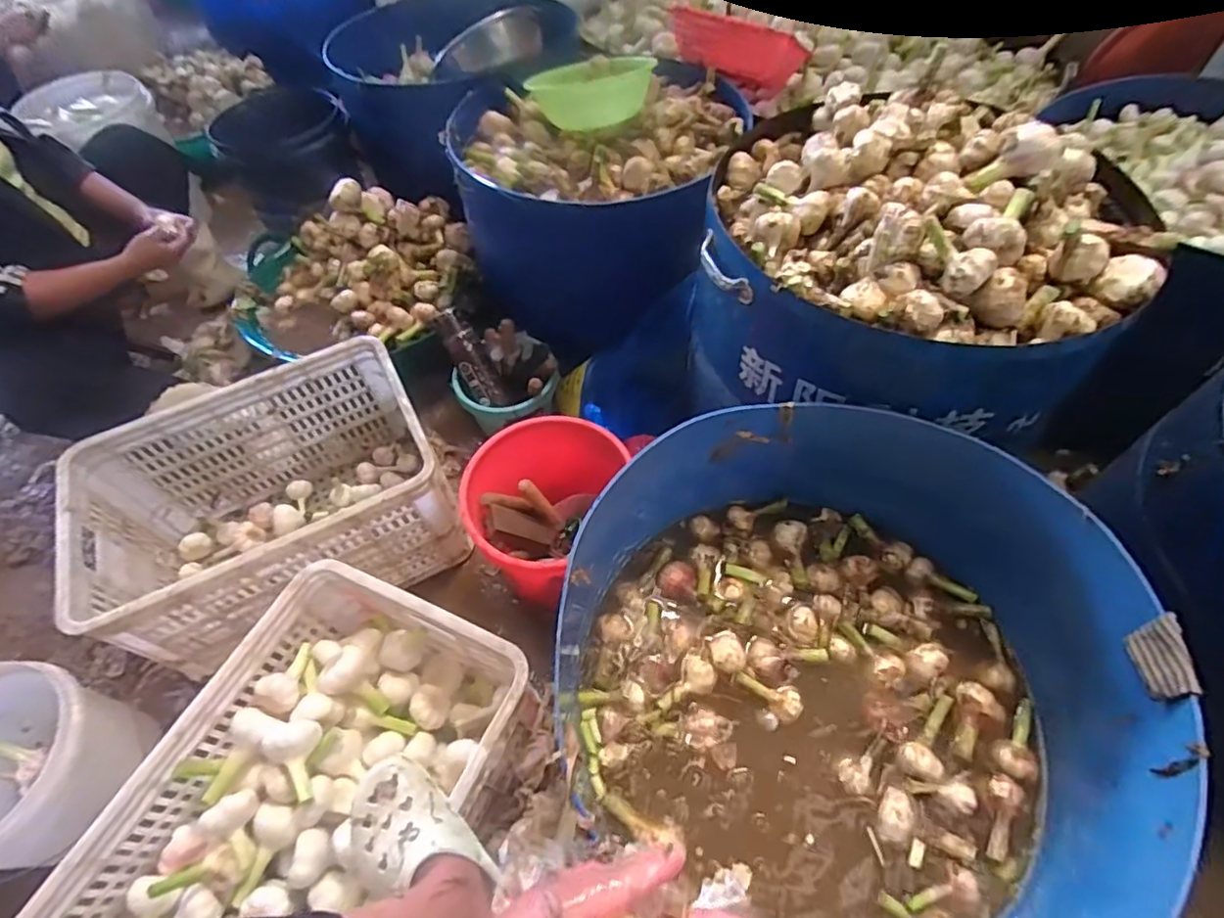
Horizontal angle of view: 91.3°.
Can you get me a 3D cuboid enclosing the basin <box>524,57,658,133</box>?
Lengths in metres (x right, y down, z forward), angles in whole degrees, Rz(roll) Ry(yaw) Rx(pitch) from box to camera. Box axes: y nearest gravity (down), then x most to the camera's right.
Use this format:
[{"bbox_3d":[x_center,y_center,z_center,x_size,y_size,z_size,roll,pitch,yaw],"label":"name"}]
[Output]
[{"bbox_3d":[-0.041,-0.751,1.229,0.252,0.096,0.187,-8,42,4],"label":"basin"}]

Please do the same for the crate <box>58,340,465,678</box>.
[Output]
[{"bbox_3d":[-0.571,0.080,1.044,0.519,0.284,0.368,-25,59,-14],"label":"crate"}]

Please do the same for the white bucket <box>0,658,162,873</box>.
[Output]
[{"bbox_3d":[-0.849,0.445,0.852,0.273,0.206,0.251,-1,56,2],"label":"white bucket"}]

